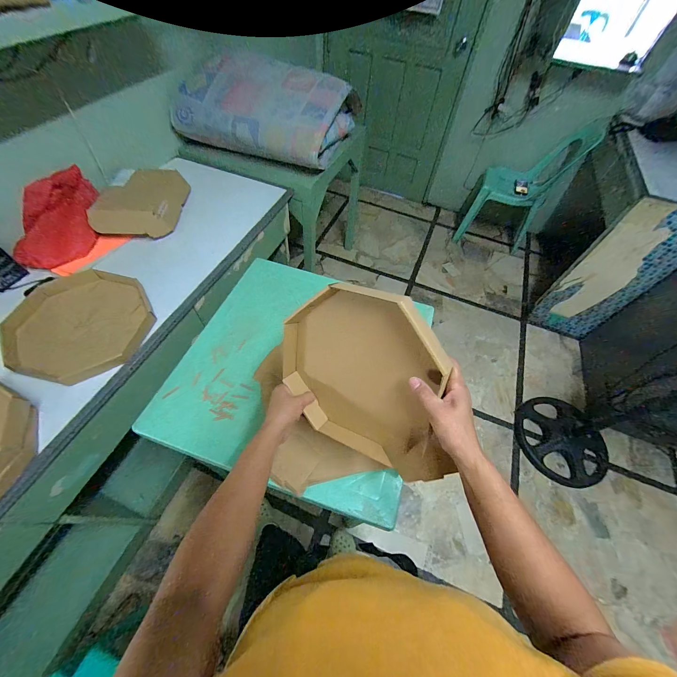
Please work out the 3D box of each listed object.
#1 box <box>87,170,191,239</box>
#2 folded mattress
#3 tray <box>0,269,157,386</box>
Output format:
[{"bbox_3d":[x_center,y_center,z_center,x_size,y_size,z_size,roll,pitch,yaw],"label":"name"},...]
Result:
[{"bbox_3d":[-0.647,-0.457,0.951,0.222,0.082,0.304,1,57,-3],"label":"box"},{"bbox_3d":[-0.269,-0.969,1.183,0.597,0.259,0.536,20,58,9],"label":"folded mattress"},{"bbox_3d":[-0.640,-0.039,0.719,0.325,0.053,0.300,14,58,5],"label":"tray"}]

